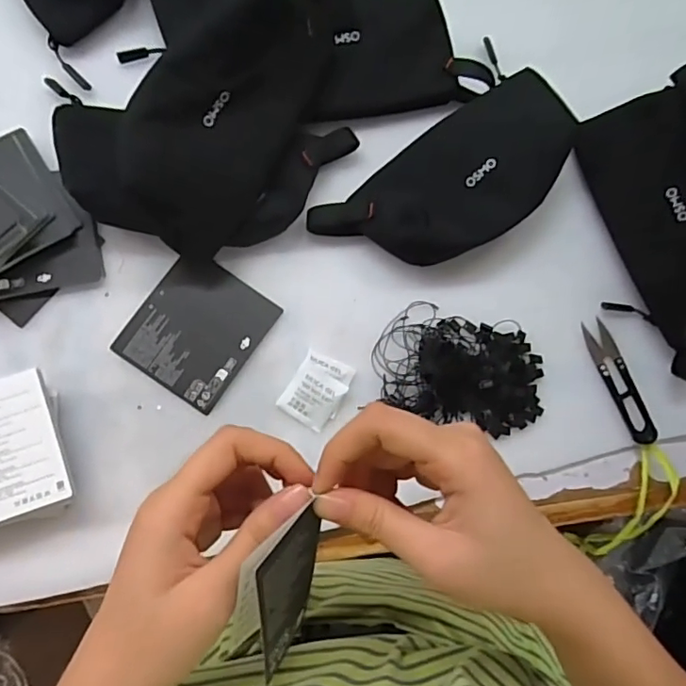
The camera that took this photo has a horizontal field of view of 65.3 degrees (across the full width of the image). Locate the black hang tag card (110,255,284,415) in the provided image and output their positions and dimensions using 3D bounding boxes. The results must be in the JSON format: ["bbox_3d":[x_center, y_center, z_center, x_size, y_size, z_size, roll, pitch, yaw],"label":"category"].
[{"bbox_3d":[-0.110,-0.011,0.405,0.089,0.005,0.098,35,81,0],"label":"black hang tag card"}]

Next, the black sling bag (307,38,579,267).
[{"bbox_3d":[0.091,-0.130,0.417,0.208,0.046,0.113,-45,88,-8],"label":"black sling bag"}]

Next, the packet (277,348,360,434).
[{"bbox_3d":[-0.019,0.035,0.401,0.040,0.010,0.053,31,81,-1],"label":"packet"}]

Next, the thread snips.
[{"bbox_3d":[0.220,0.029,0.422,0.022,0.010,0.101,-22,85,-7],"label":"thread snips"}]

